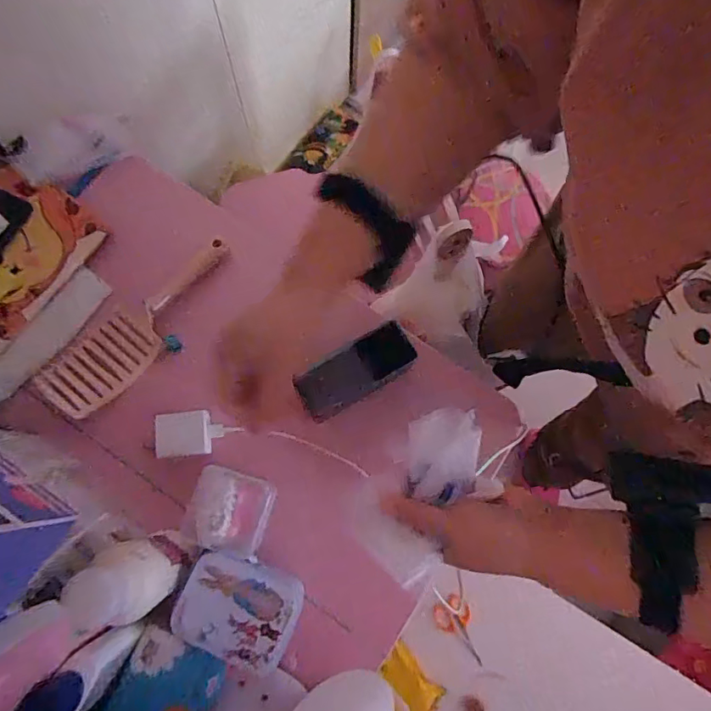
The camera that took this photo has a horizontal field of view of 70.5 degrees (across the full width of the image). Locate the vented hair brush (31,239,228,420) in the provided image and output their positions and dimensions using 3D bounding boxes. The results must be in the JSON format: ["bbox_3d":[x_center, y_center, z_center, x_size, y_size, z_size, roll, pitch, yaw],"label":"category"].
[{"bbox_3d":[-0.241,-0.041,0.564,0.076,0.027,0.243,38,79,7],"label":"vented hair brush"}]

